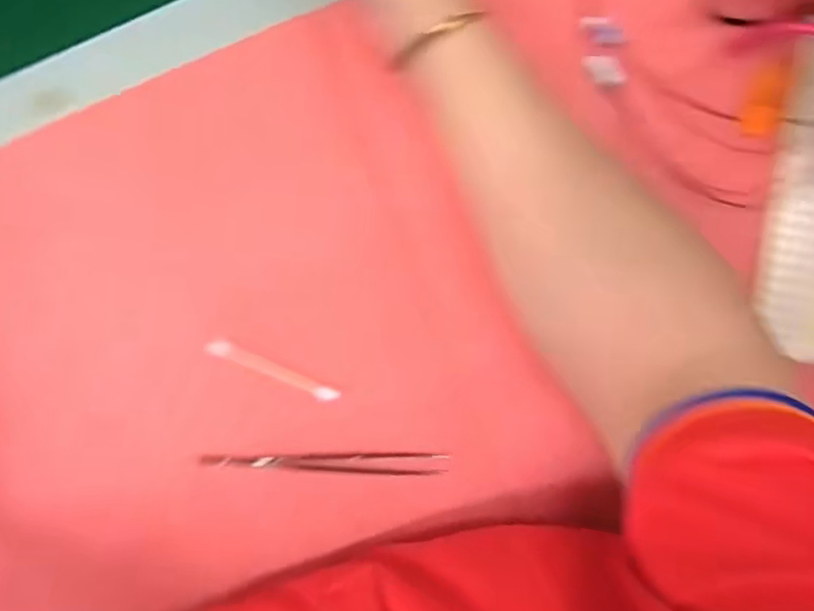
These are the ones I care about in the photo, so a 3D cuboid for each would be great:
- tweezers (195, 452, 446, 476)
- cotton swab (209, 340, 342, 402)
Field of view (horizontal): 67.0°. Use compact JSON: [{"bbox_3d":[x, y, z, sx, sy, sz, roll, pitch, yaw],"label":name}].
[{"bbox_3d":[-0.044,0.085,0.329,0.130,0.010,0.013,1,92,3],"label":"tweezers"},{"bbox_3d":[-0.071,0.035,0.326,0.072,0.006,0.008,24,94,2],"label":"cotton swab"}]

